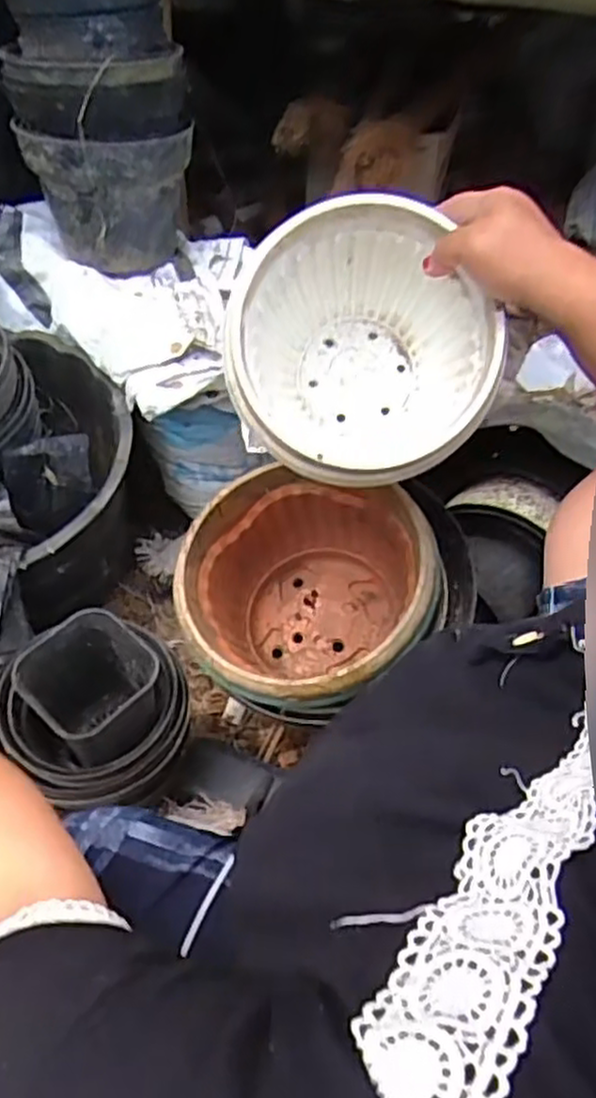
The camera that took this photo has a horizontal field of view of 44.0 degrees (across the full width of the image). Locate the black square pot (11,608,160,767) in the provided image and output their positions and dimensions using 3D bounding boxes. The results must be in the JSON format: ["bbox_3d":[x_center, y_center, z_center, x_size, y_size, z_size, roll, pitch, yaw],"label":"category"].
[{"bbox_3d":[-0.184,0.140,0.686,0.101,0.129,0.104,35,60,21],"label":"black square pot"}]

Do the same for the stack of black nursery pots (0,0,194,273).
[{"bbox_3d":[-0.205,-0.468,0.734,0.178,0.380,0.185,-12,55,-11],"label":"stack of black nursery pots"}]

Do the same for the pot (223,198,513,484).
[{"bbox_3d":[0.049,-0.151,0.615,0.196,0.170,0.205,0,89,-1],"label":"pot"}]

